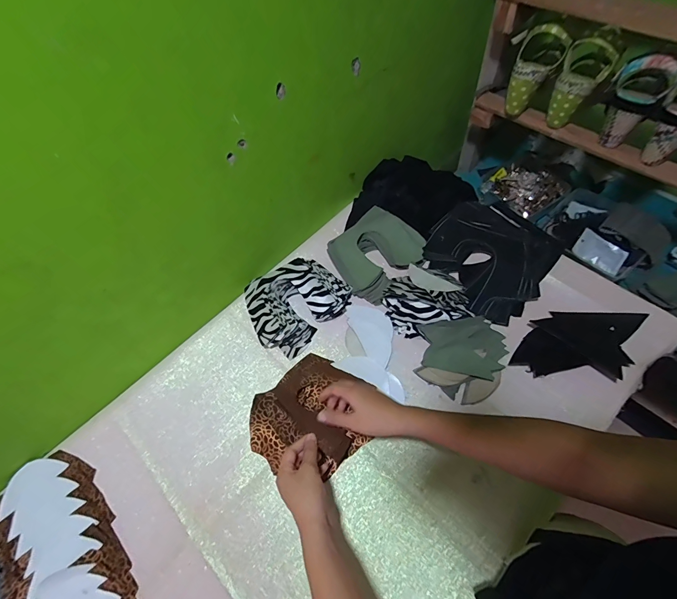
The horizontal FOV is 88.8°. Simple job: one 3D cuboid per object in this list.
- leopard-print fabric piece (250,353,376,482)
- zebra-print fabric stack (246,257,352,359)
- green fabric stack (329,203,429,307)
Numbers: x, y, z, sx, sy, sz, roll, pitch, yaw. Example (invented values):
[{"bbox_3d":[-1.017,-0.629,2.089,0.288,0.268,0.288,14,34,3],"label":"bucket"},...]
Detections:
[{"bbox_3d":[-0.045,0.173,0.527,0.183,0.079,0.166,-41,66,-18],"label":"leopard-print fabric piece"},{"bbox_3d":[-0.081,0.001,0.640,0.178,0.061,0.152,-39,64,-16],"label":"zebra-print fabric stack"},{"bbox_3d":[0.068,-0.092,0.672,0.163,0.049,0.152,-41,65,-17],"label":"green fabric stack"}]

